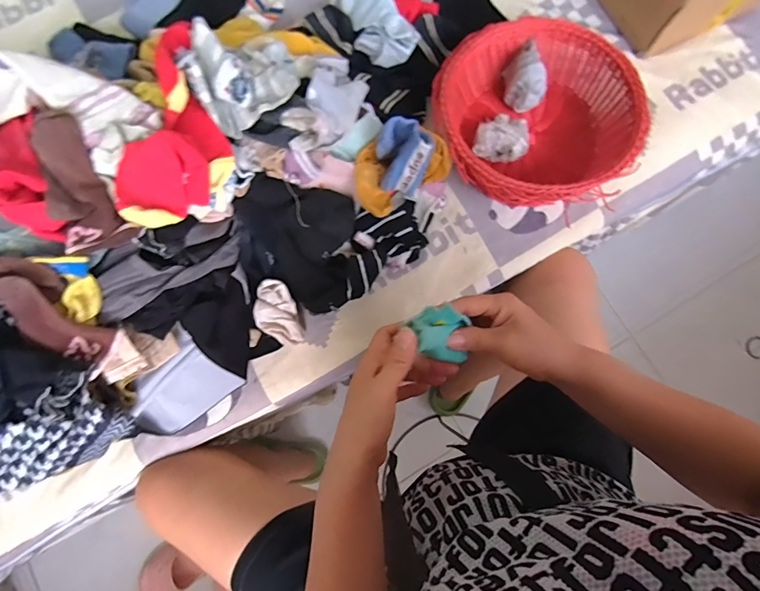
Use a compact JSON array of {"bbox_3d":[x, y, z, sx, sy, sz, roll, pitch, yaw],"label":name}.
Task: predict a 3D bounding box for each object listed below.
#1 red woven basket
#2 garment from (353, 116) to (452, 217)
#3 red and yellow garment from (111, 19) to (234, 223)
[{"bbox_3d":[0.221,-0.259,0.608,0.276,0.101,0.274,0,79,0],"label":"red woven basket"},{"bbox_3d":[0.022,-0.171,0.537,0.134,0.079,0.091,-38,81,-7],"label":"garment"},{"bbox_3d":[-0.238,-0.183,0.457,0.122,0.050,0.199,-16,79,-3],"label":"red and yellow garment"}]

